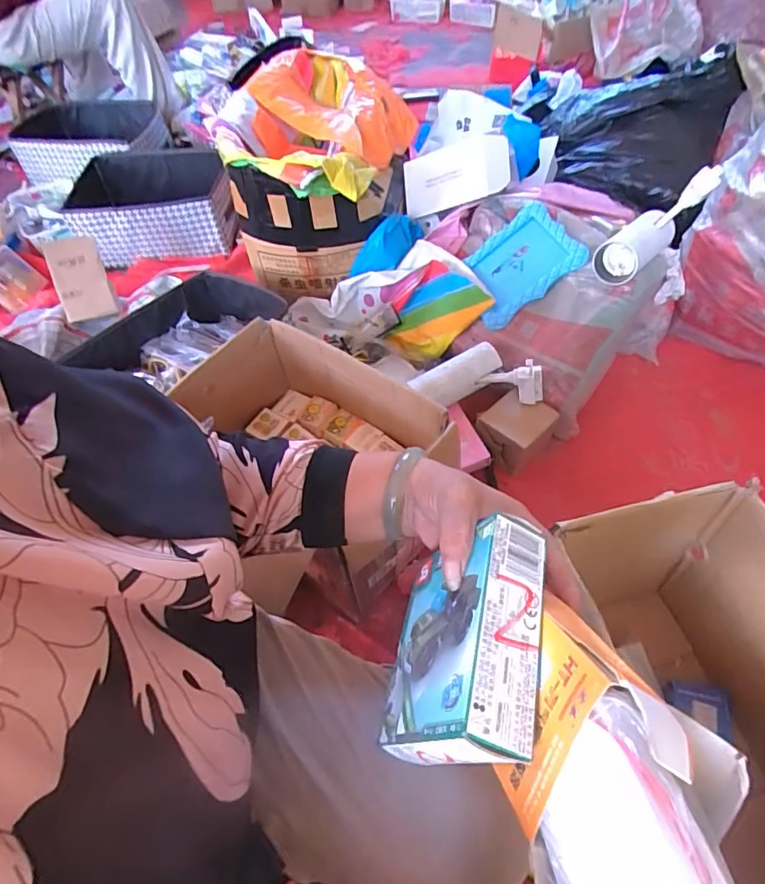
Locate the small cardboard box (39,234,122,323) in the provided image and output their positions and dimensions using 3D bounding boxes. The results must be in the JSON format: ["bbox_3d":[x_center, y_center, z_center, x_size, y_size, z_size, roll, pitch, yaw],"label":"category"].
[{"bbox_3d":[-0.639,-0.346,1.062,0.102,0.035,0.174,-20,93,-25],"label":"small cardboard box"}]

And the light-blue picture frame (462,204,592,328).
[{"bbox_3d":[0.258,-0.344,0.977,0.211,0.033,0.162,-39,66,18],"label":"light-blue picture frame"}]

